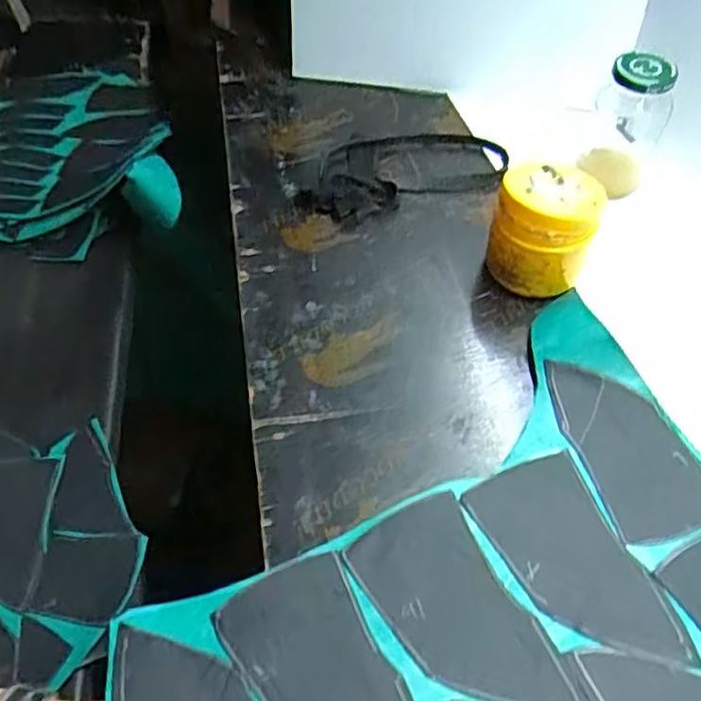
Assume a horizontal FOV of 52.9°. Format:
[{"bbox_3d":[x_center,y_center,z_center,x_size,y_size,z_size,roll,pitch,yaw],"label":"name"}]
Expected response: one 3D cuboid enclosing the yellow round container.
[{"bbox_3d":[0.172,-0.106,0.631,0.083,0.107,0.077,0,52,0],"label":"yellow round container"}]

